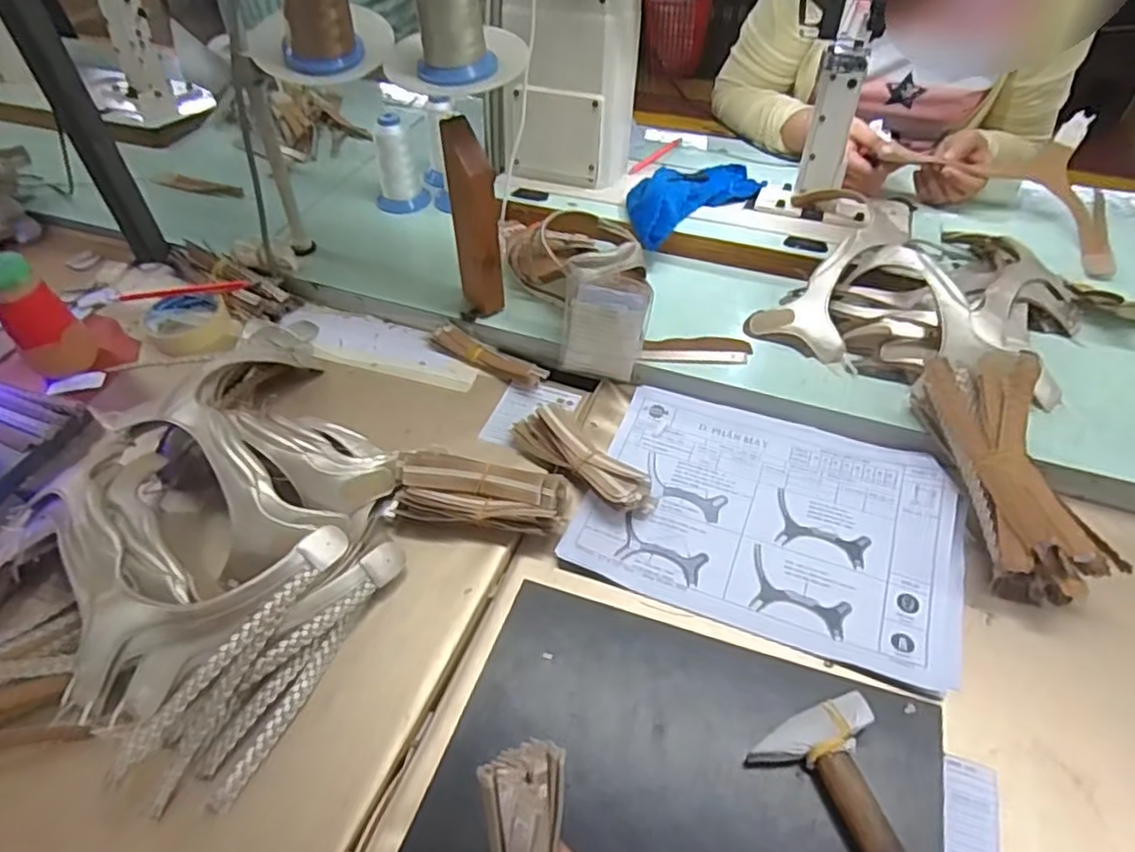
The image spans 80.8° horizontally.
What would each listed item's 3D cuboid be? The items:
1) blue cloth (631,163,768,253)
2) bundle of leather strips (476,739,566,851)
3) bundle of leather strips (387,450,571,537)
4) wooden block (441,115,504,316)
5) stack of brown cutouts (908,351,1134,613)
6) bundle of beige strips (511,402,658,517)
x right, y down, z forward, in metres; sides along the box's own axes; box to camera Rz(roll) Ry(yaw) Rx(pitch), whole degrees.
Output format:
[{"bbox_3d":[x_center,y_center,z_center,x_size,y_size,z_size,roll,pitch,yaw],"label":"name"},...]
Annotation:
[{"bbox_3d":[0.146,-0.283,0.822,0.244,0.056,0.094,-36,57,-27],"label":"blue cloth"},{"bbox_3d":[-0.019,0.207,0.281,0.036,0.028,0.130,-1,70,0],"label":"bundle of leather strips"},{"bbox_3d":[-0.074,0.061,0.566,0.145,0.046,0.054,7,49,8],"label":"bundle of leather strips"},{"bbox_3d":[-0.091,-0.191,0.664,0.040,0.205,0.044,-14,49,-10],"label":"wooden block"},{"bbox_3d":[0.348,0.036,0.532,0.068,0.080,0.203,-4,61,-3],"label":"stack of brown cutouts"},{"bbox_3d":[0.015,0.030,0.598,0.050,0.032,0.142,-36,57,-27],"label":"bundle of beige strips"}]

